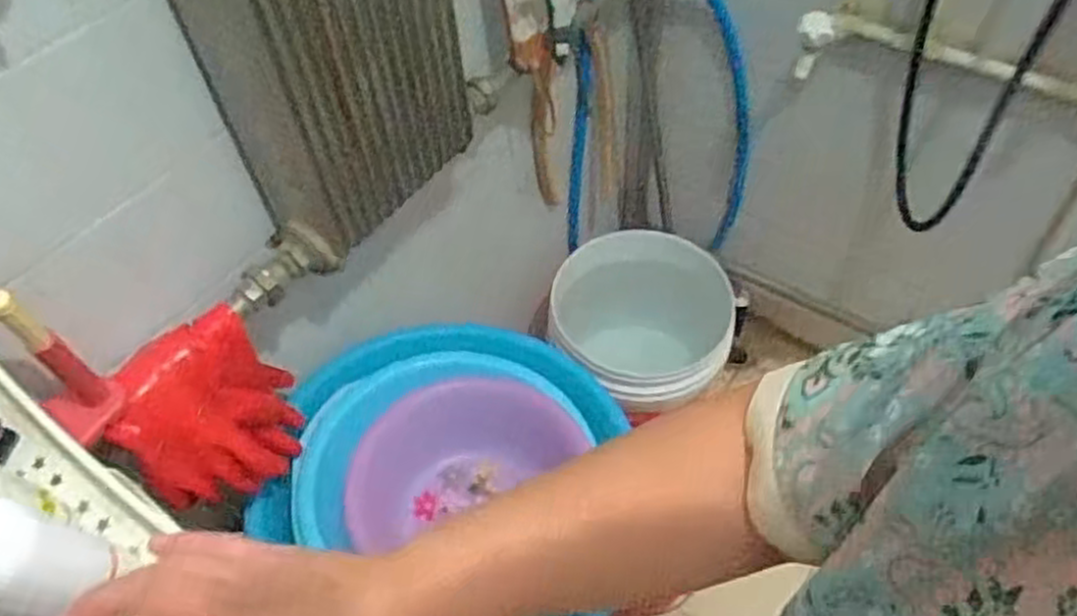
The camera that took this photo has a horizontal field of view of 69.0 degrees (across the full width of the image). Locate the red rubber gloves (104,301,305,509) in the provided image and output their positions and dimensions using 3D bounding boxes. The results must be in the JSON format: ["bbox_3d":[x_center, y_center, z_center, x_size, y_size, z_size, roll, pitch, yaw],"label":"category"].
[{"bbox_3d":[-0.333,0.116,0.813,0.084,0.215,0.183,1,52,6],"label":"red rubber gloves"}]

